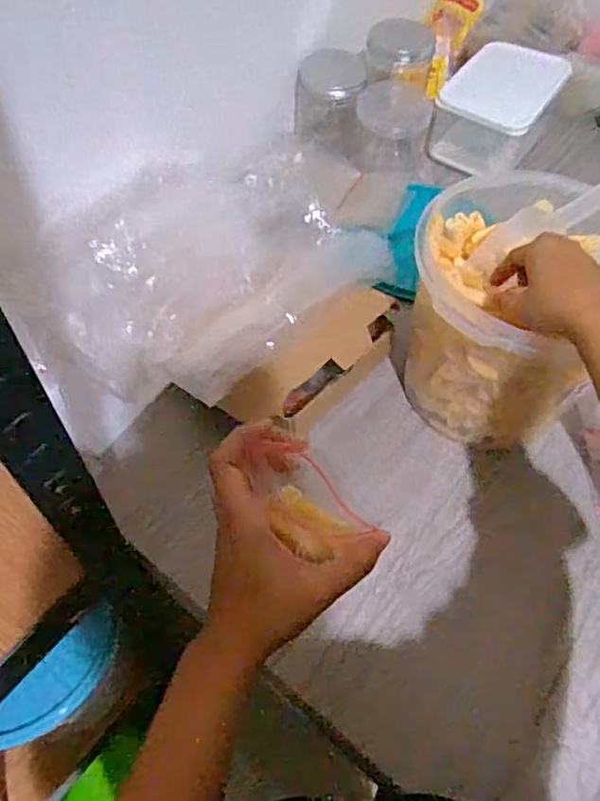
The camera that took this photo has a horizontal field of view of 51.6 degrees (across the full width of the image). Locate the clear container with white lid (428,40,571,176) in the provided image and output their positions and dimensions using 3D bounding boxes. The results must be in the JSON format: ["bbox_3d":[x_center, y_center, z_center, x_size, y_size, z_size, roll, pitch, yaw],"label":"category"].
[{"bbox_3d":[0.275,-0.411,0.857,0.143,0.088,0.150,30,60,16],"label":"clear container with white lid"}]

